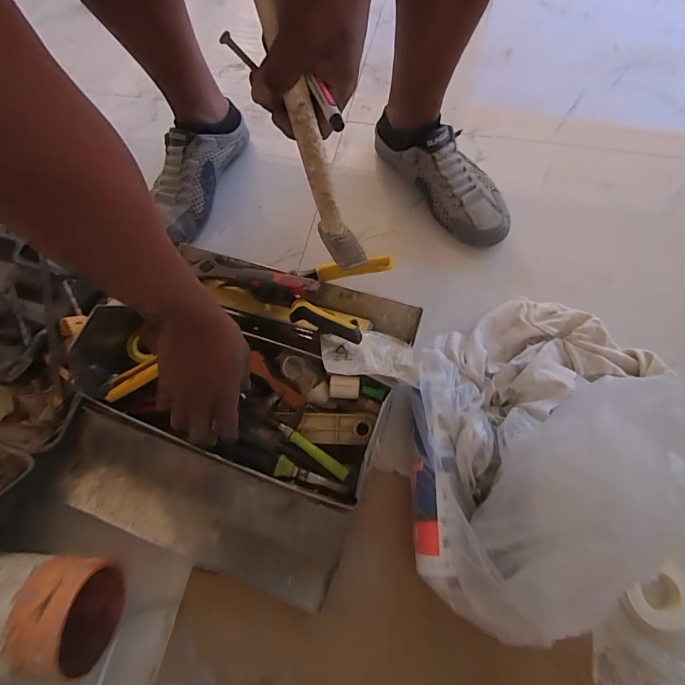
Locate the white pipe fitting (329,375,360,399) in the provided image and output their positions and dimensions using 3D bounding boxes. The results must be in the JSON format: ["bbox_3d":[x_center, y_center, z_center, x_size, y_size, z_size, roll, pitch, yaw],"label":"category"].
[{"bbox_3d":[0.002,0.056,0.494,0.036,0.025,0.024,1,69,5],"label":"white pipe fitting"}]

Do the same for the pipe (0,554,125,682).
[{"bbox_3d":[-0.345,0.285,0.436,0.170,0.110,0.107,1,69,5],"label":"pipe"}]

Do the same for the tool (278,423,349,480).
[{"bbox_3d":[-0.035,0.126,0.473,0.096,0.017,0.015,31,74,15],"label":"tool"}]

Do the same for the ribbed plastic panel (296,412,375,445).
[{"bbox_3d":[-0.008,0.102,0.484,0.088,0.017,0.036,1,69,5],"label":"ribbed plastic panel"}]

